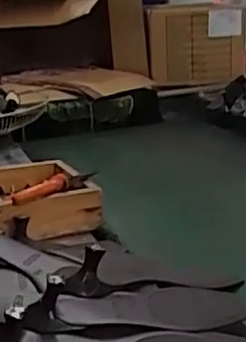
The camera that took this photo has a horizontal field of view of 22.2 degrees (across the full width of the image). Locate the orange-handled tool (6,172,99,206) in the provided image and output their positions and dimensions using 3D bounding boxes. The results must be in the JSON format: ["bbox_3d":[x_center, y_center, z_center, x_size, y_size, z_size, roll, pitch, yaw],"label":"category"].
[{"bbox_3d":[-0.092,0.022,0.861,0.139,0.026,0.023,-15,20,-38],"label":"orange-handled tool"}]

